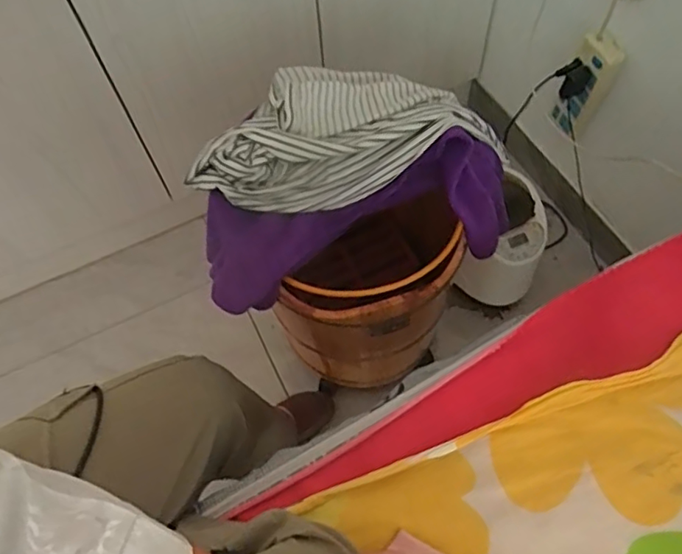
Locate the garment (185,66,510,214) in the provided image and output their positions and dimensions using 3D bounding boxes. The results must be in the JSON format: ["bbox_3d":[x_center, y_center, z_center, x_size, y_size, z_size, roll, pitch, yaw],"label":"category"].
[{"bbox_3d":[0.004,-0.204,0.762,0.417,0.104,0.191,-12,61,-3],"label":"garment"}]

